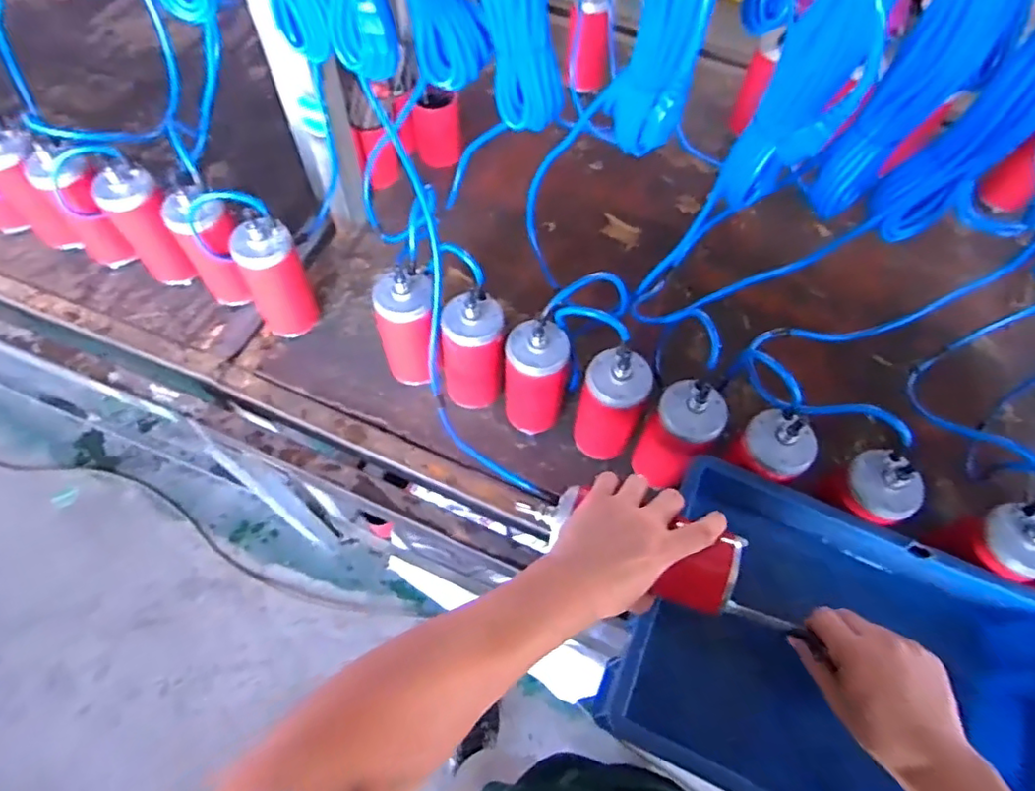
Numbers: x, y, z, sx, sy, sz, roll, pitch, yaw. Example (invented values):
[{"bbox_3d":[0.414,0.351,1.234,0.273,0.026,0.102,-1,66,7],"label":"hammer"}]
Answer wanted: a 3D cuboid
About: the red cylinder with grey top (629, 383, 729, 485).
[{"bbox_3d":[0.193,0.046,0.713,0.071,0.174,0.068,1,62,-1],"label":"red cylinder with grey top"}]

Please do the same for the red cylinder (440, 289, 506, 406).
[{"bbox_3d":[-0.059,-0.051,0.783,0.076,0.187,0.065,-5,63,-4],"label":"red cylinder"}]

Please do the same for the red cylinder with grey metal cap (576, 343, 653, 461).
[{"bbox_3d":[0.115,0.019,0.746,0.070,0.198,0.069,1,62,-1],"label":"red cylinder with grey metal cap"}]

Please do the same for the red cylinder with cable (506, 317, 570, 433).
[{"bbox_3d":[0.025,-0.017,0.763,0.083,0.185,0.069,9,62,3],"label":"red cylinder with cable"}]

